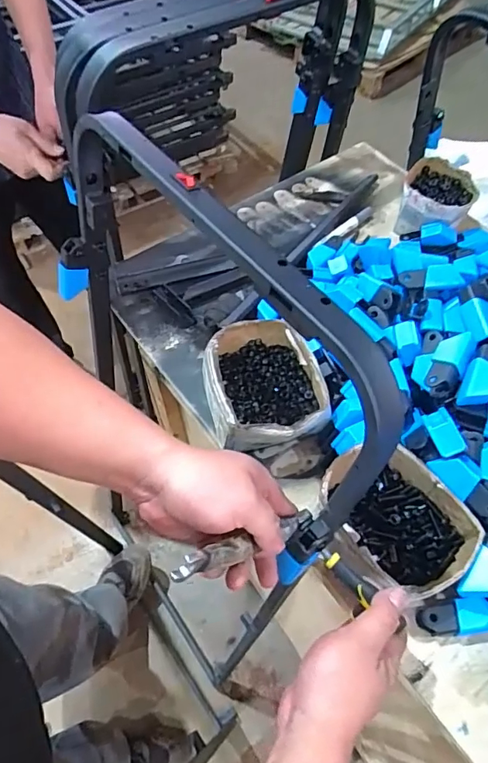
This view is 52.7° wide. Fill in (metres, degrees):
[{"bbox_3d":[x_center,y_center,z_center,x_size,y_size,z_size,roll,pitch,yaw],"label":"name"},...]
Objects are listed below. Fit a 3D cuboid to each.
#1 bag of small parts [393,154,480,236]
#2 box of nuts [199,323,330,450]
[{"bbox_3d":[0.333,-0.311,0.860,0.116,0.072,0.145,28,62,16],"label":"bag of small parts"},{"bbox_3d":[0.024,0.007,0.643,0.137,0.079,0.171,-12,59,-8],"label":"box of nuts"}]

